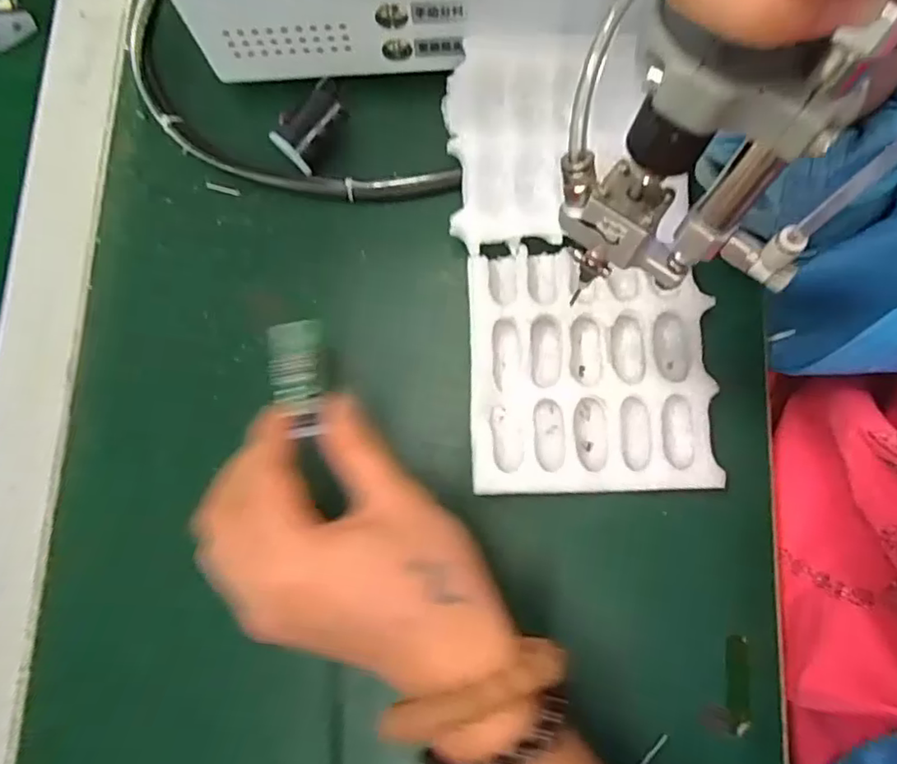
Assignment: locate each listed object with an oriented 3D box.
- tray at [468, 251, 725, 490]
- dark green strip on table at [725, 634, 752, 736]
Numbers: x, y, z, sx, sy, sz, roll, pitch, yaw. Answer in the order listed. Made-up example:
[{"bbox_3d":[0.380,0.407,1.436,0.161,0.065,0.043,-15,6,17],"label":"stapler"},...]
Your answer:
[{"bbox_3d":[0.075,-0.008,0.332,0.123,0.031,0.132,-1,79,0],"label":"tray"},{"bbox_3d":[0.149,0.155,0.310,0.011,0.004,0.046,3,79,1],"label":"dark green strip on table"}]

